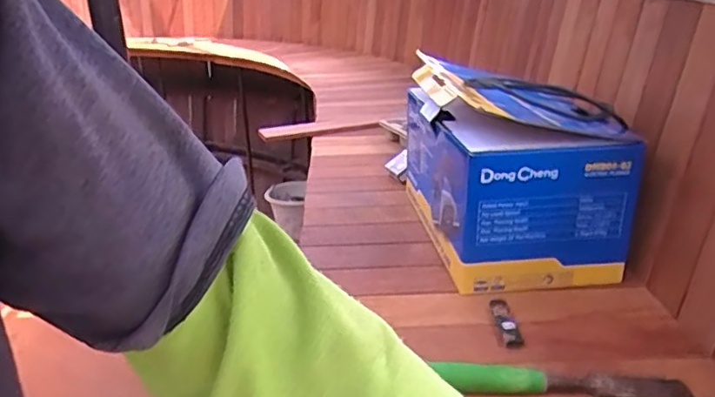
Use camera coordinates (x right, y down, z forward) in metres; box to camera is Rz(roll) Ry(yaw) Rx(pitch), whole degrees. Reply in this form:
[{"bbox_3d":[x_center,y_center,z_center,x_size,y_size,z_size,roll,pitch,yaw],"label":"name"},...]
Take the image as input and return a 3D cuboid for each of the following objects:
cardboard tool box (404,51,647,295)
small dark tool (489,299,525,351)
[{"bbox_3d":[0.188,-0.051,0.822,0.200,0.221,0.337,-6,23,-11],"label":"cardboard tool box"},{"bbox_3d":[0.162,0.131,0.645,0.022,0.012,0.076,-2,22,-2],"label":"small dark tool"}]

